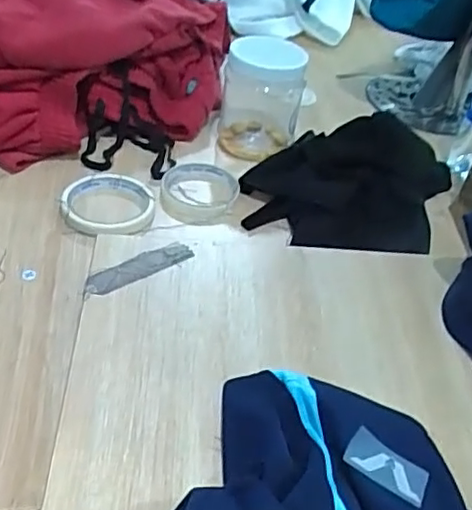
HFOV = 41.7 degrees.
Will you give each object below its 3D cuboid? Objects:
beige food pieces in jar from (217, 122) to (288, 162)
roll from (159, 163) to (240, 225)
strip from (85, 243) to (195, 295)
[{"bbox_3d":[0.020,-0.145,0.782,0.080,0.010,0.085,-1,40,-9],"label":"beige food pieces in jar"},{"bbox_3d":[-0.041,-0.069,0.689,0.084,0.019,0.093,10,42,1],"label":"roll"},{"bbox_3d":[-0.083,0.011,0.533,0.096,0.005,0.026,-23,51,-31],"label":"strip"}]

